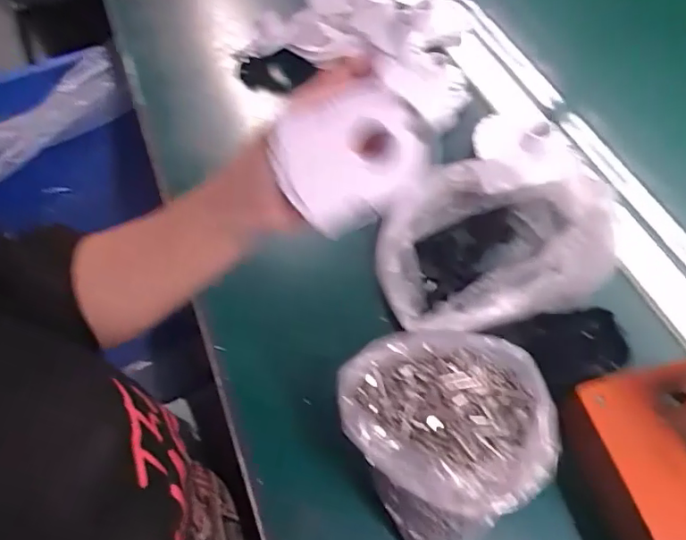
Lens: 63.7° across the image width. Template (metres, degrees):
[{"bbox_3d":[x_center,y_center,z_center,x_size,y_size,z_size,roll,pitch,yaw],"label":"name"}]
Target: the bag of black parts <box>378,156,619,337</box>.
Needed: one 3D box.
[{"bbox_3d":[0.125,-0.023,0.469,0.197,0.051,0.149,-16,58,-8],"label":"bag of black parts"}]

